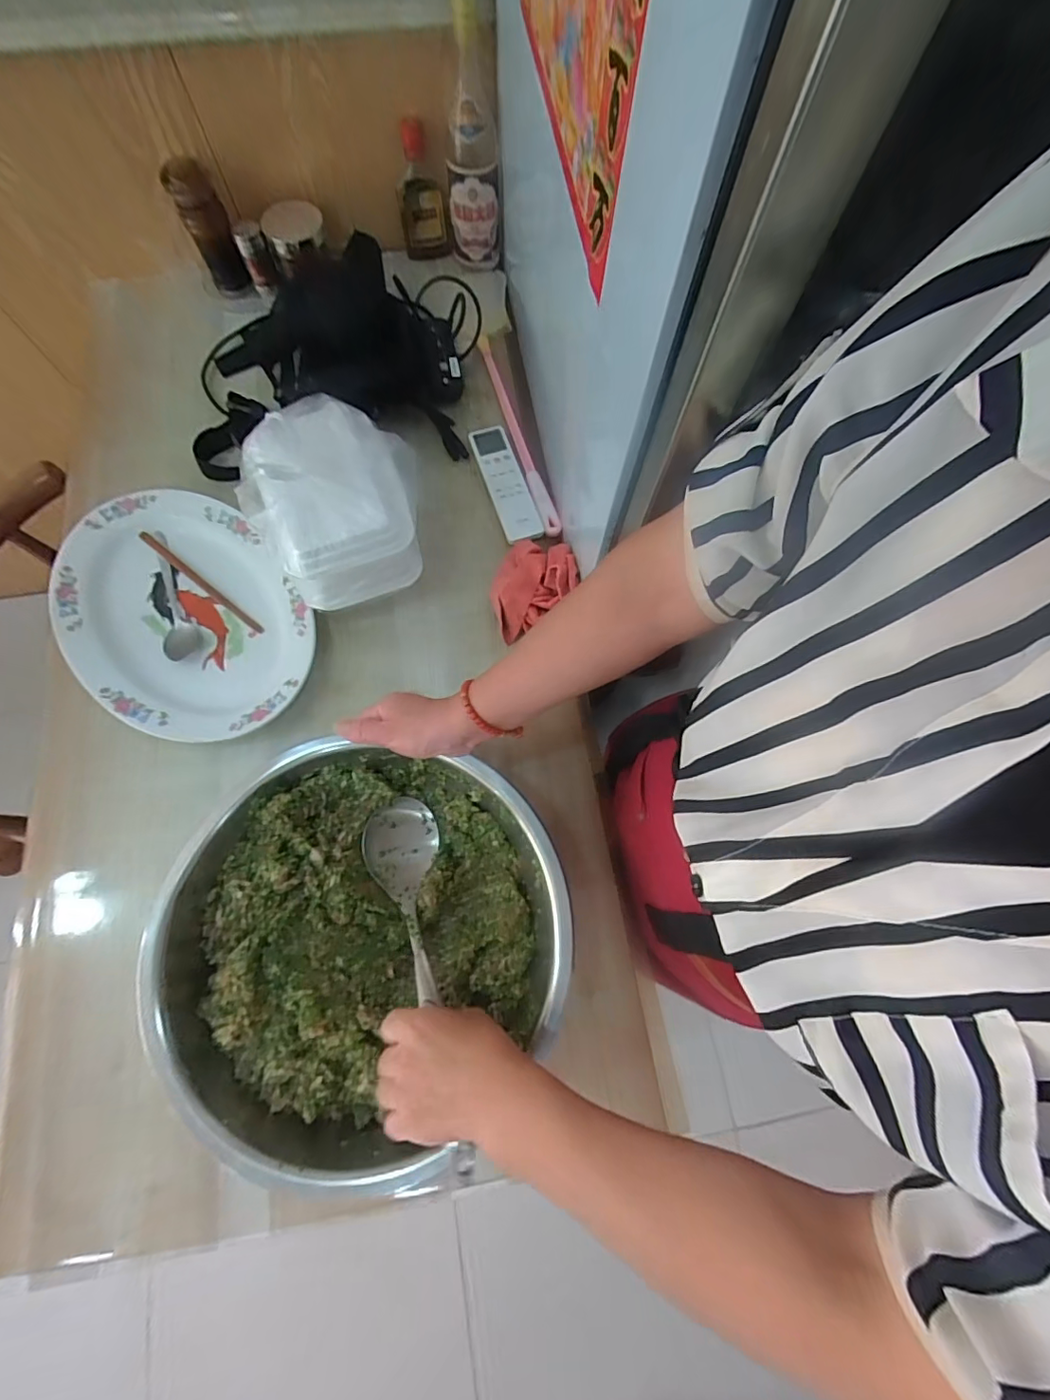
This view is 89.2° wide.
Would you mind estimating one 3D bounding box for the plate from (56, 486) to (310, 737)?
[{"bbox_3d":[-0.394,-0.098,0.614,0.236,0.032,0.337,-40,78,-12],"label":"plate"}]

